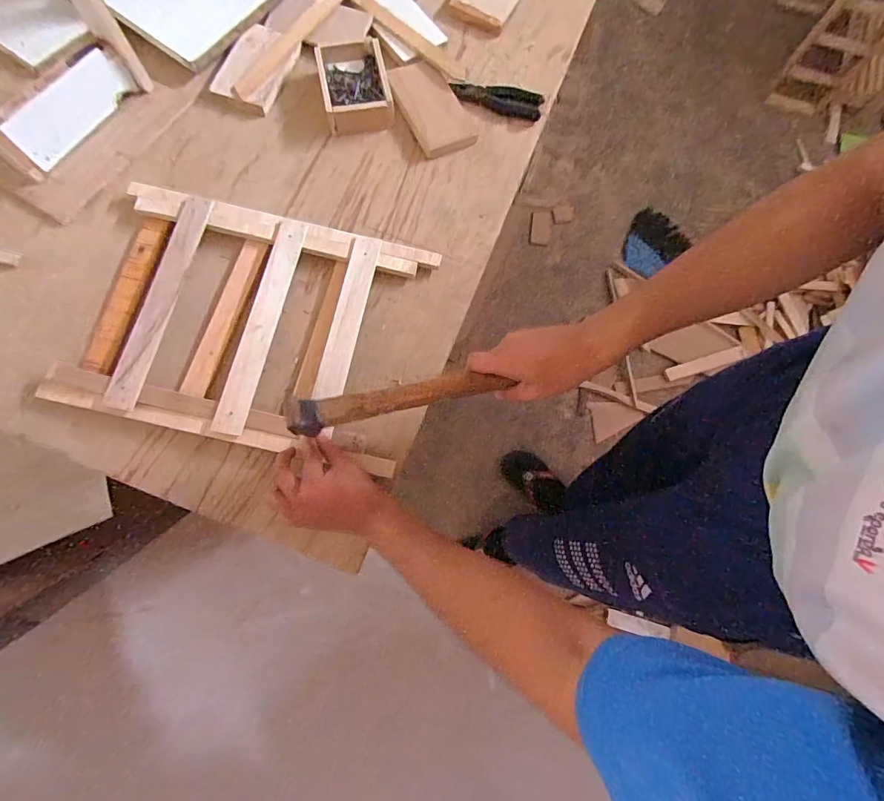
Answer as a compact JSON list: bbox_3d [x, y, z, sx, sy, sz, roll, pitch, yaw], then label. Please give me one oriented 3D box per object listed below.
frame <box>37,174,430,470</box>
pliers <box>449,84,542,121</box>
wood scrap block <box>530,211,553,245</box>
[{"bbox_3d":[-0.238,-0.100,0.574,0.405,0.063,0.307,12,73,6],"label":"frame"},{"bbox_3d":[0.086,-0.467,0.689,0.137,0.024,0.041,14,75,2],"label":"pliers"},{"bbox_3d":[0.338,-0.587,1.517,0.069,0.017,0.133,9,73,5],"label":"wood scrap block"}]

